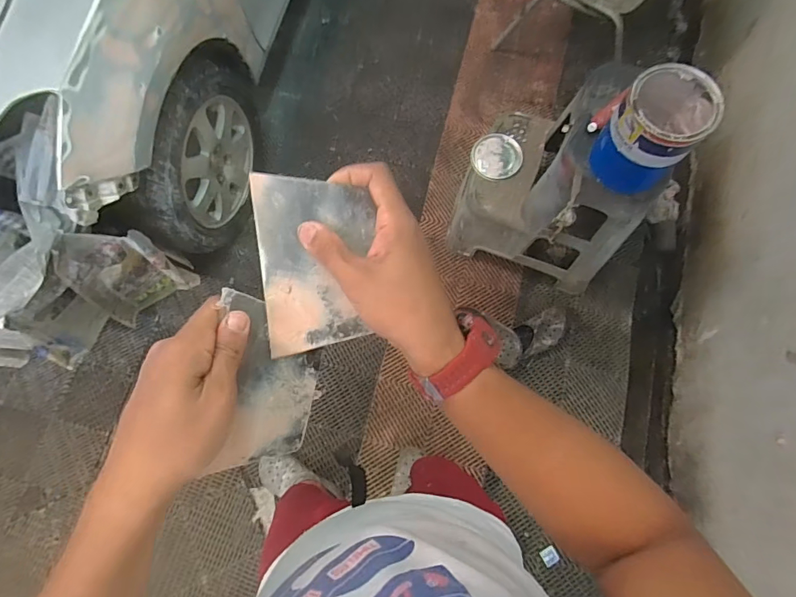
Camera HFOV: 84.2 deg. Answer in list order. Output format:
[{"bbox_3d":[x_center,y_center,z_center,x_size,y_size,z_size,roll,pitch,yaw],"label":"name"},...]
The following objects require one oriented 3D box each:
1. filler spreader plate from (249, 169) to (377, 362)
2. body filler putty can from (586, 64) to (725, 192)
[{"bbox_3d":[-0.064,-0.025,0.352,0.088,0.004,0.139,-3,102,-2],"label":"filler spreader plate"},{"bbox_3d":[0.510,-0.335,0.899,0.156,0.213,0.155,0,74,2],"label":"body filler putty can"}]

